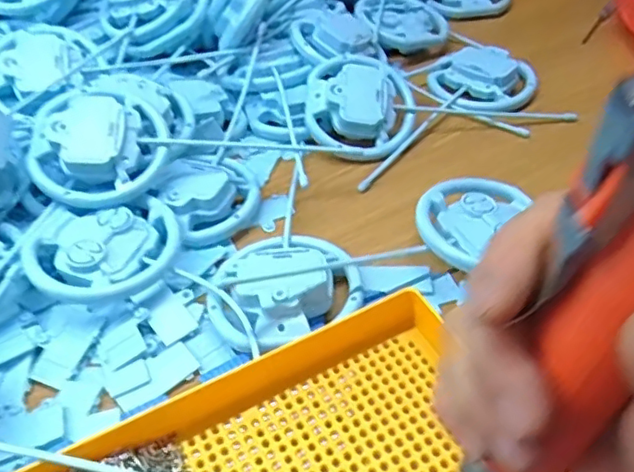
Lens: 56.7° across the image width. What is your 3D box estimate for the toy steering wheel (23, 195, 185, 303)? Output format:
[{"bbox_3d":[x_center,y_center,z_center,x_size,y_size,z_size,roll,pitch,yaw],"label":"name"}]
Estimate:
[{"bbox_3d":[-0.148,0.010,0.414,0.101,0.026,0.085,-25,50,-22],"label":"toy steering wheel"}]

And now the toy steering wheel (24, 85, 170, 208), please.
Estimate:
[{"bbox_3d":[-0.166,-0.071,0.446,0.103,0.039,0.100,12,52,-5],"label":"toy steering wheel"}]

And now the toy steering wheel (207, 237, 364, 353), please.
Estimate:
[{"bbox_3d":[-0.024,0.032,0.397,0.098,0.033,0.084,-26,50,-22],"label":"toy steering wheel"}]

